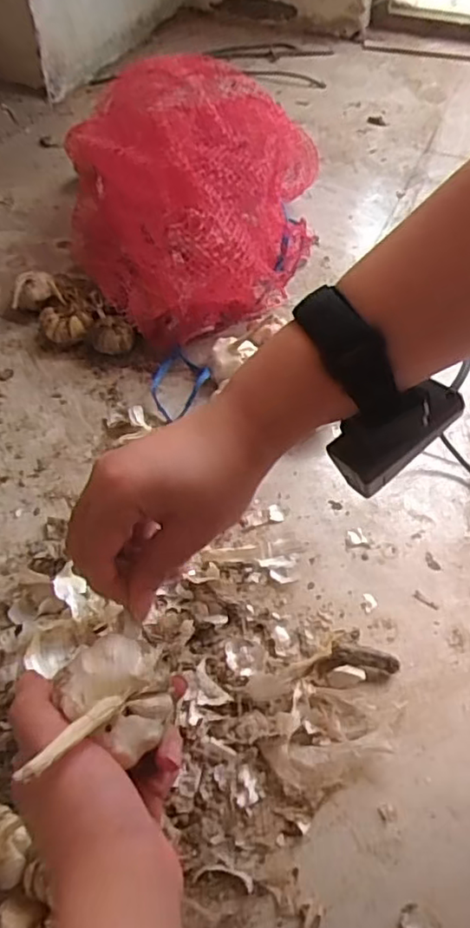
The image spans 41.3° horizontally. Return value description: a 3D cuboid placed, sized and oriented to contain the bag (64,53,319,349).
[{"bbox_3d":[-0.047,-0.314,0.718,0.274,0.182,0.324,4,52,2],"label":"bag"}]

